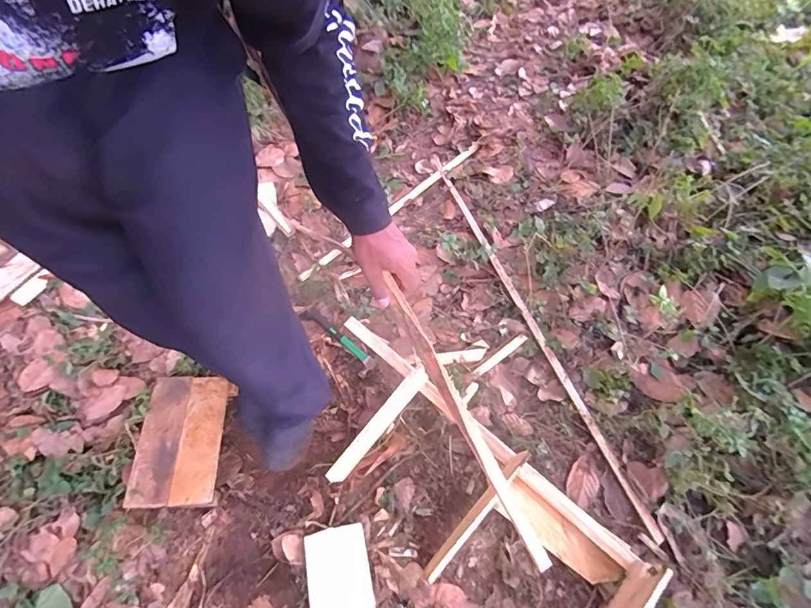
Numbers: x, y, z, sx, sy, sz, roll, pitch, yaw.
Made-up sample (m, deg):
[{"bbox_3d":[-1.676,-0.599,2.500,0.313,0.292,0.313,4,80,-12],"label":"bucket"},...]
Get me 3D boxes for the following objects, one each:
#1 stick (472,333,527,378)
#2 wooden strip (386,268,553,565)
[{"bbox_3d":[0.246,0.136,1.143,0.181,0.017,0.026,-32,63,-19],"label":"stick"},{"bbox_3d":[0.085,0.167,0.590,0.021,0.025,0.434,-29,90,-18],"label":"wooden strip"}]

